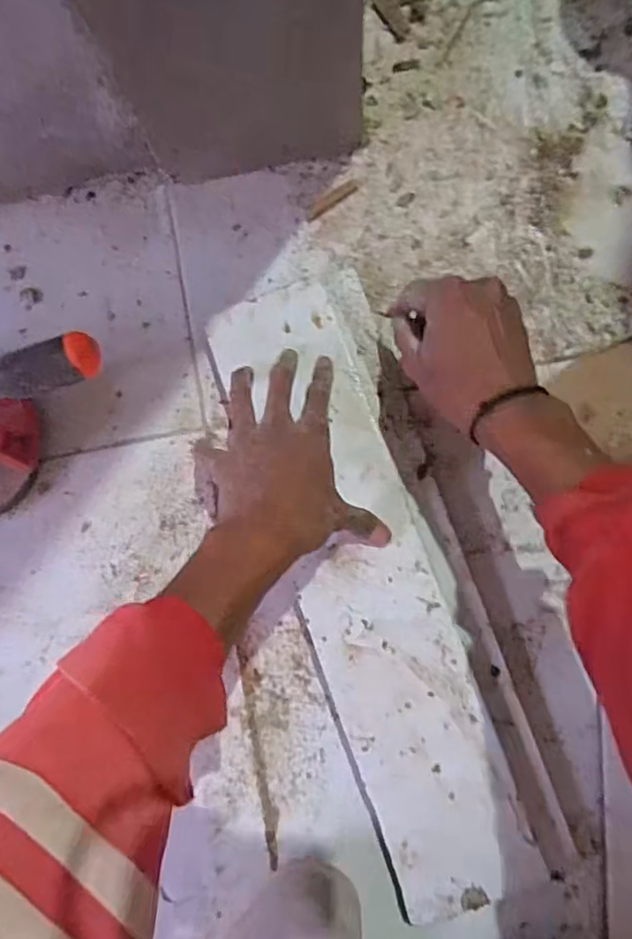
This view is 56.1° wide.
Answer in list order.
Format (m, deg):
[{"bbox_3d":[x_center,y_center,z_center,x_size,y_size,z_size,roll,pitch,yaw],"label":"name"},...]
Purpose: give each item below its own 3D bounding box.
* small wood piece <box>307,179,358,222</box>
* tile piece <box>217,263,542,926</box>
[{"bbox_3d":[0.014,-0.241,0.527,0.054,0.004,0.013,-37,81,-1],"label":"small wood piece"},{"bbox_3d":[0.037,0.084,0.467,0.127,0.015,0.485,-15,81,2],"label":"tile piece"}]

